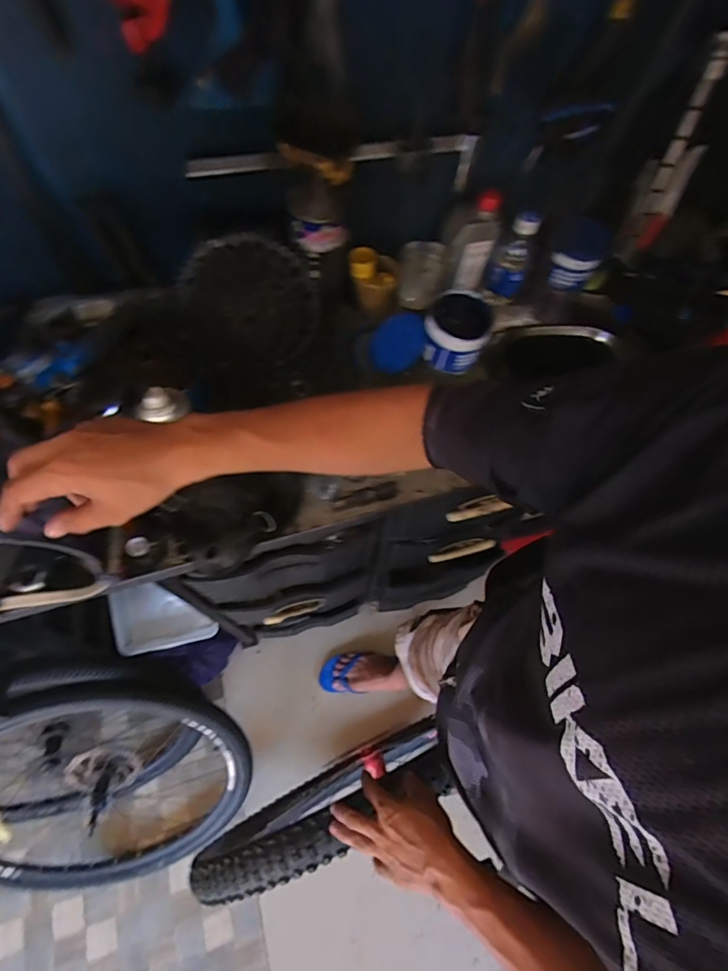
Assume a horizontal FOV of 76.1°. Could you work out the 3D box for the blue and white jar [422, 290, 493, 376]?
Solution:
[{"bbox_3d":[0.152,-0.249,0.751,0.096,0.077,0.102,1,66,-2],"label":"blue and white jar"}]

